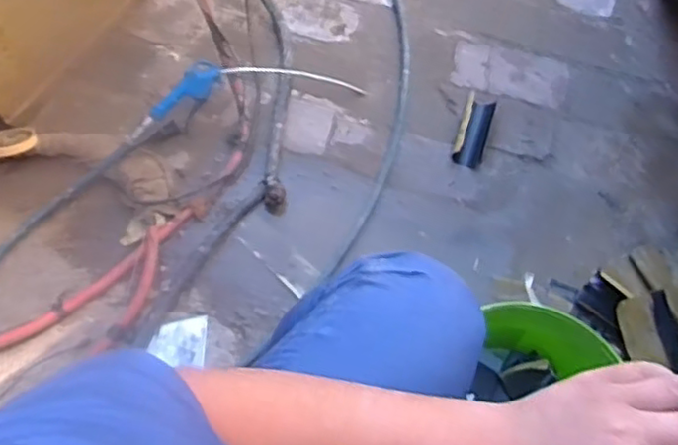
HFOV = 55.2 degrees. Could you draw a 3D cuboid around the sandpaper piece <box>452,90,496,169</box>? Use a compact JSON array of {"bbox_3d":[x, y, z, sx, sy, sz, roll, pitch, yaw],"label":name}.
[{"bbox_3d":[0.252,-0.171,1.211,0.056,0.032,0.138,16,73,5],"label":"sandpaper piece"}]

